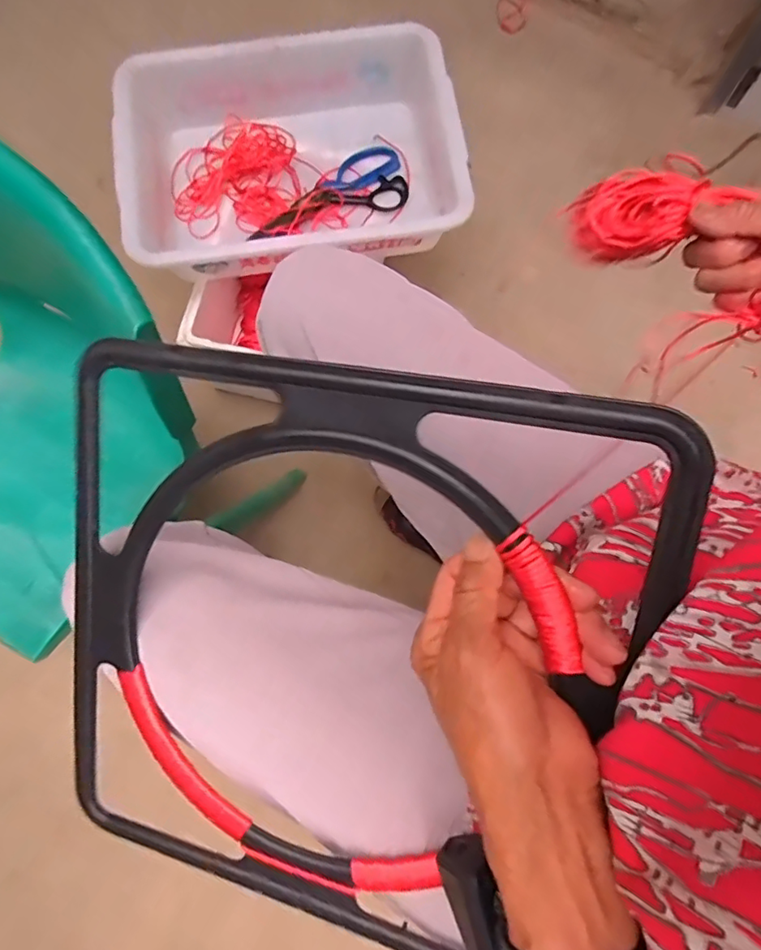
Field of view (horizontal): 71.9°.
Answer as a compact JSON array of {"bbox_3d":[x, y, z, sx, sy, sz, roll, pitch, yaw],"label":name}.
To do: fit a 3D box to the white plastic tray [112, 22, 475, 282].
[{"bbox_3d":[-0.110,-0.399,0.687,0.396,0.120,0.283,-7,76,-3],"label":"white plastic tray"}]

